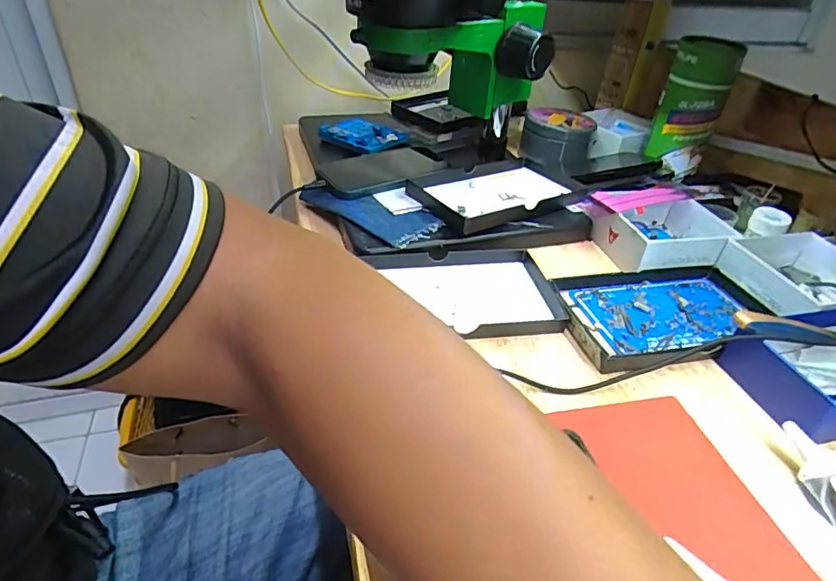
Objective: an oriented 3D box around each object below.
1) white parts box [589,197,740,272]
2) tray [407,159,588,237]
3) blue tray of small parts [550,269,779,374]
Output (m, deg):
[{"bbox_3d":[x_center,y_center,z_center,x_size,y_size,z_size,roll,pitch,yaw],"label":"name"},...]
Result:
[{"bbox_3d":[0.238,-0.057,0.492,0.106,0.037,0.092,-8,40,-16],"label":"white parts box"},{"bbox_3d":[0.089,-0.102,0.538,0.173,0.030,0.107,-17,41,-26],"label":"tray"},{"bbox_3d":[0.209,0.018,0.421,0.179,0.017,0.105,-7,40,-15],"label":"blue tray of small parts"}]

